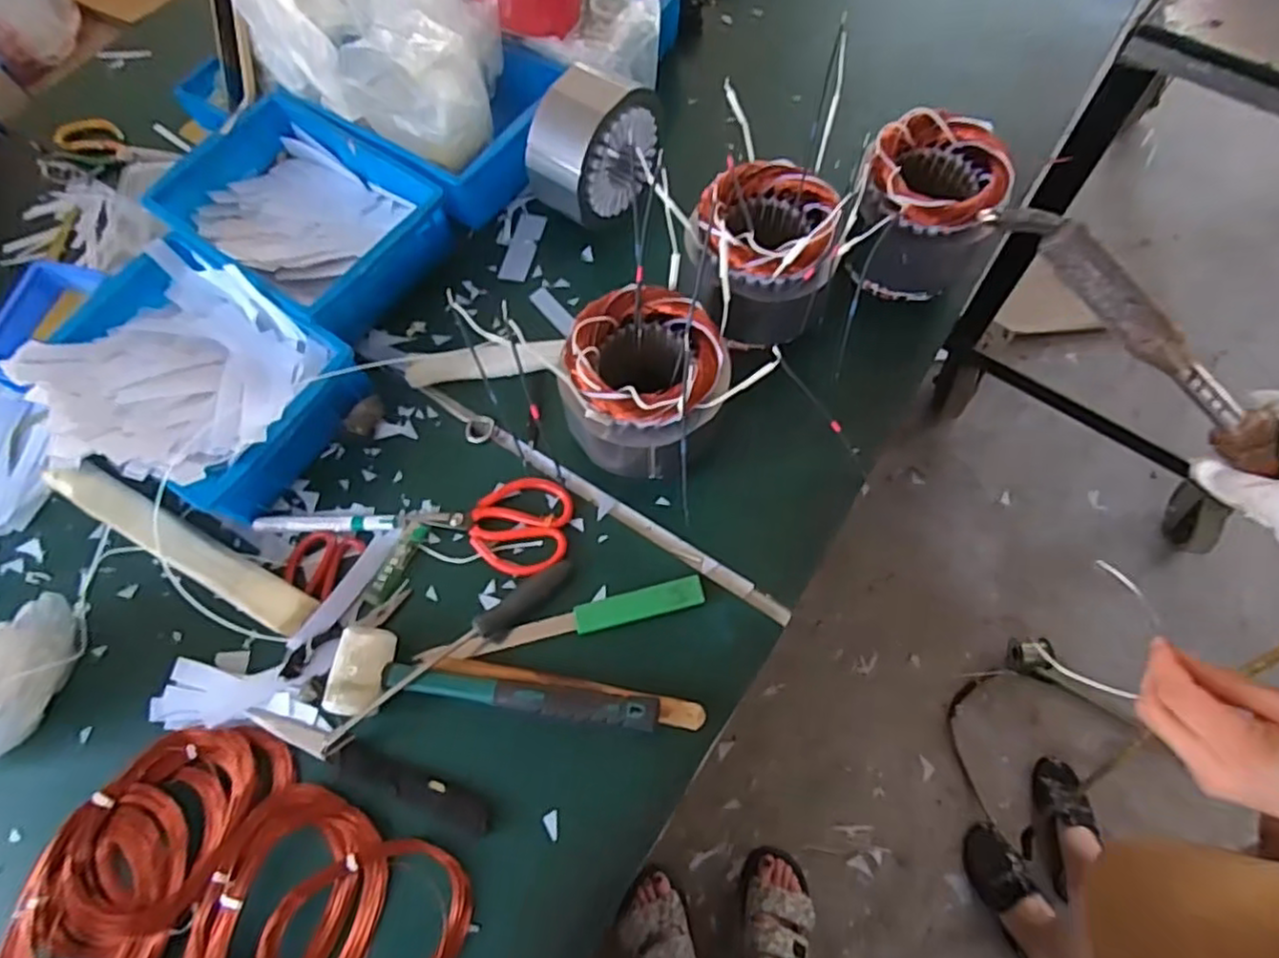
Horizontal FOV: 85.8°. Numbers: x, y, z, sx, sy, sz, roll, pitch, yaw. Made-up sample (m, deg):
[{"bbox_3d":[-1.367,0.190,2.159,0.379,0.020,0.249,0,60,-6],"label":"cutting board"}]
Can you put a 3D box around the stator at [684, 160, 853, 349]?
[{"bbox_3d":[0.120,-0.220,0.672,0.131,0.119,0.128,-2,67,4],"label":"stator"}]

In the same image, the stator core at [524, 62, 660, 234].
[{"bbox_3d":[-0.039,-0.362,0.762,0.096,0.155,0.161,29,73,16],"label":"stator core"}]

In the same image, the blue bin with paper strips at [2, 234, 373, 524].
[{"bbox_3d":[-0.454,-0.103,0.698,0.292,0.099,0.221,33,73,14],"label":"blue bin with paper strips"}]

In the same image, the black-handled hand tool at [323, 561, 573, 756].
[{"bbox_3d":[-0.166,0.154,0.618,0.252,0.034,0.026,-37,72,-12],"label":"black-handled hand tool"}]

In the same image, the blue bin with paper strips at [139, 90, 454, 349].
[{"bbox_3d":[-0.368,-0.284,0.772,0.279,0.088,0.205,35,74,15],"label":"blue bin with paper strips"}]

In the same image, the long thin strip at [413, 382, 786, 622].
[{"bbox_3d":[-0.044,0.017,0.685,0.434,0.008,0.017,31,73,13],"label":"long thin strip"}]

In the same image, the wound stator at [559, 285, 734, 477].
[{"bbox_3d":[0.011,-0.084,0.644,0.136,0.141,0.144,16,70,8],"label":"wound stator"}]

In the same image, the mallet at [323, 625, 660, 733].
[{"bbox_3d":[-0.125,0.186,0.596,0.281,0.039,0.070,8,69,5],"label":"mallet"}]

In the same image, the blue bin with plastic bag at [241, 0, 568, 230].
[{"bbox_3d":[-0.257,-0.465,0.774,0.311,0.204,0.231,41,76,19],"label":"blue bin with plastic bag"}]

